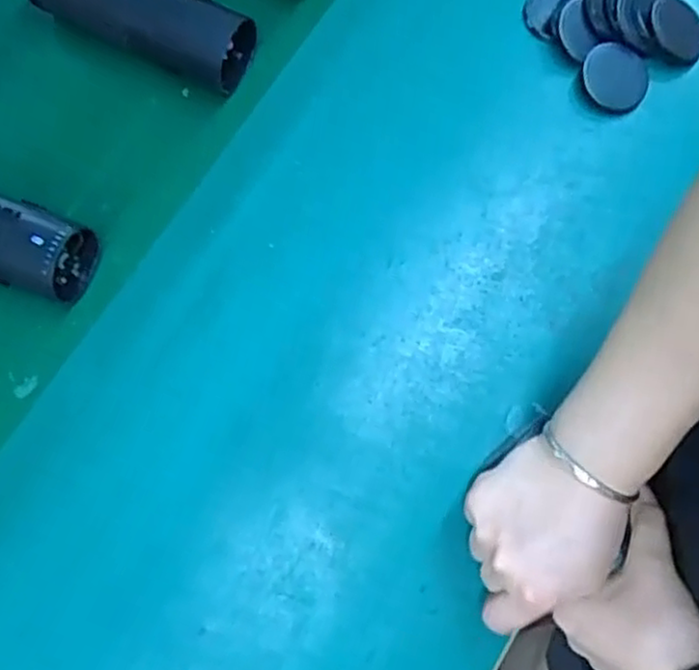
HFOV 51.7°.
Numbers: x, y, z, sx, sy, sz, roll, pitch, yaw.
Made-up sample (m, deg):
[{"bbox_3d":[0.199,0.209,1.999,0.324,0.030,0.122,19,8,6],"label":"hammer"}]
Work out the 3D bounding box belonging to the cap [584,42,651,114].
[{"bbox_3d":[0.198,-0.192,0.538,0.048,0.004,0.046,0,95,3],"label":"cap"}]

